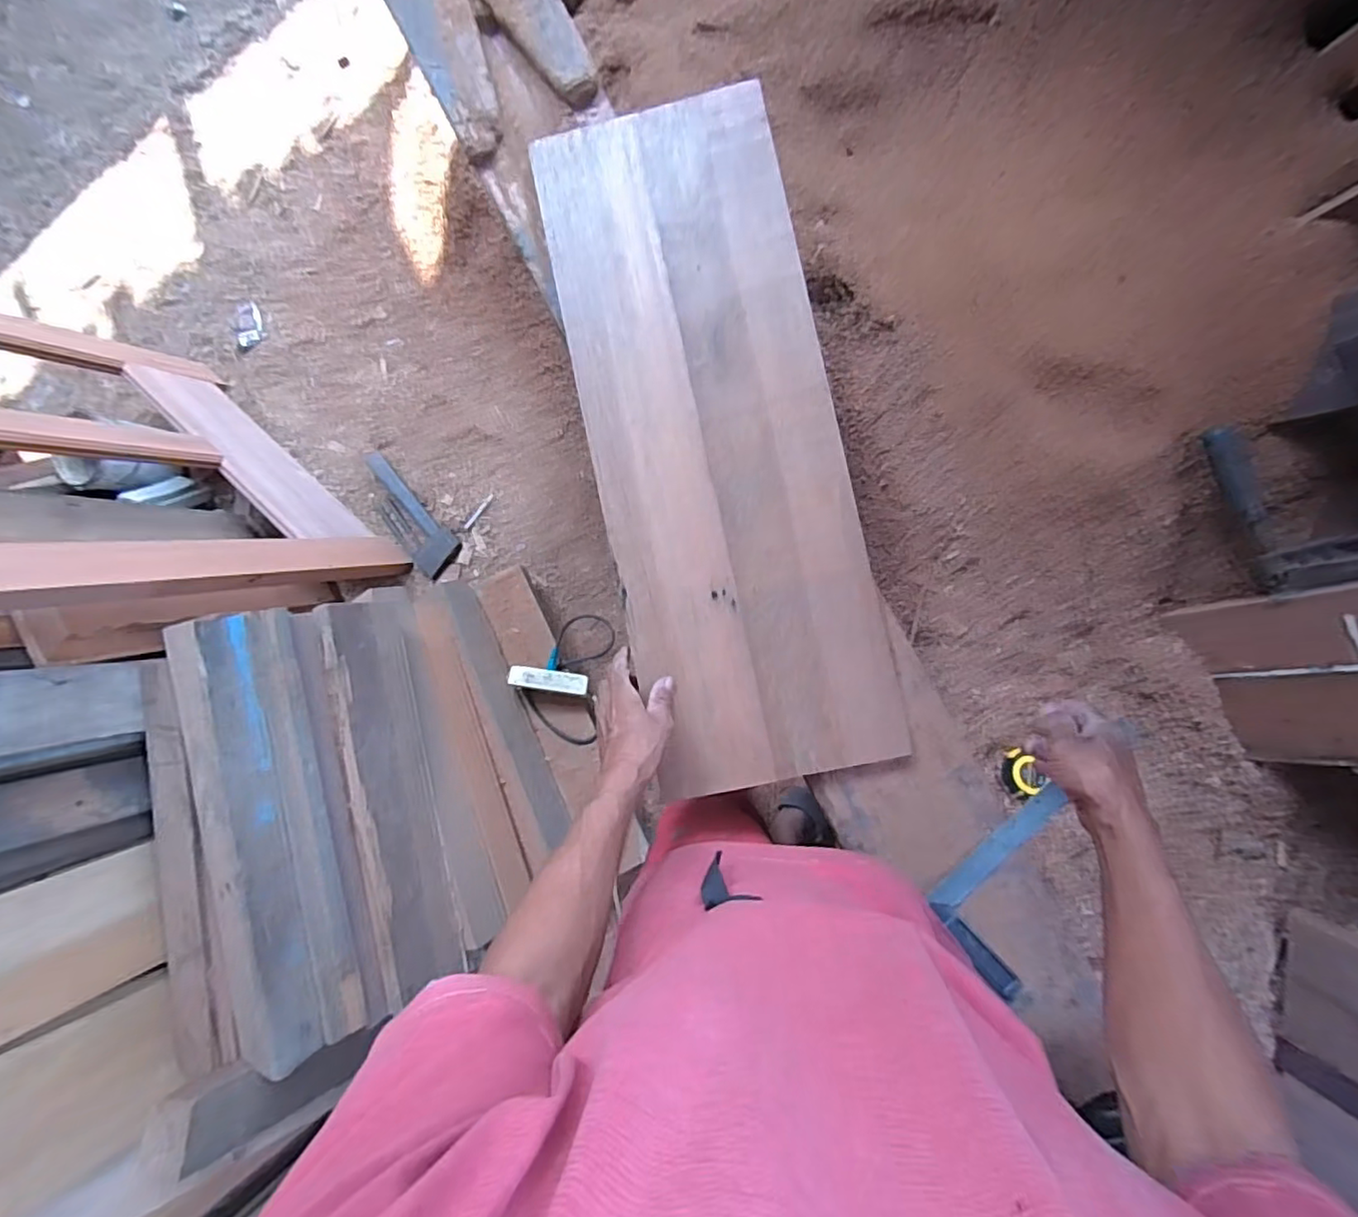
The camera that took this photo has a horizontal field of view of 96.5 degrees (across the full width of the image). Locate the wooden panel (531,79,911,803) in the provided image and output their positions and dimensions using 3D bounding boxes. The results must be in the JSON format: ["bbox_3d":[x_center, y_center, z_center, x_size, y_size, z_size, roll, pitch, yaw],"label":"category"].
[{"bbox_3d":[0.038,-0.192,0.681,0.270,0.019,0.765,-13,87,8],"label":"wooden panel"}]

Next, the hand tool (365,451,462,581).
[{"bbox_3d":[-0.664,-0.226,1.466,0.111,0.023,0.345,-45,82,4],"label":"hand tool"}]

